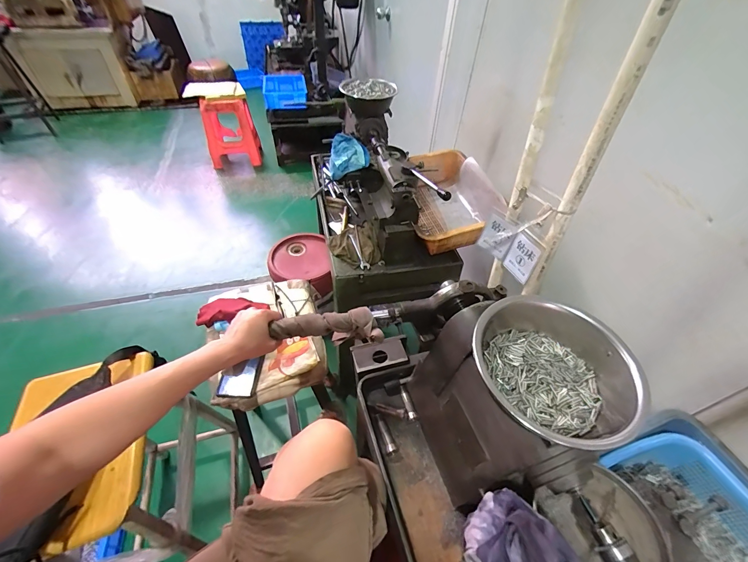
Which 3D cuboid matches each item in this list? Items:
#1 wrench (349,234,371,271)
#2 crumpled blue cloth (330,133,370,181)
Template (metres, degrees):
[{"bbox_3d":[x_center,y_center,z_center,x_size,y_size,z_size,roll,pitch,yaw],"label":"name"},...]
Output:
[{"bbox_3d":[-0.043,-0.082,0.907,0.024,0.009,0.130,-17,65,-18],"label":"wrench"},{"bbox_3d":[-0.069,-0.358,0.937,0.114,0.068,0.118,0,48,-3],"label":"crumpled blue cloth"}]

